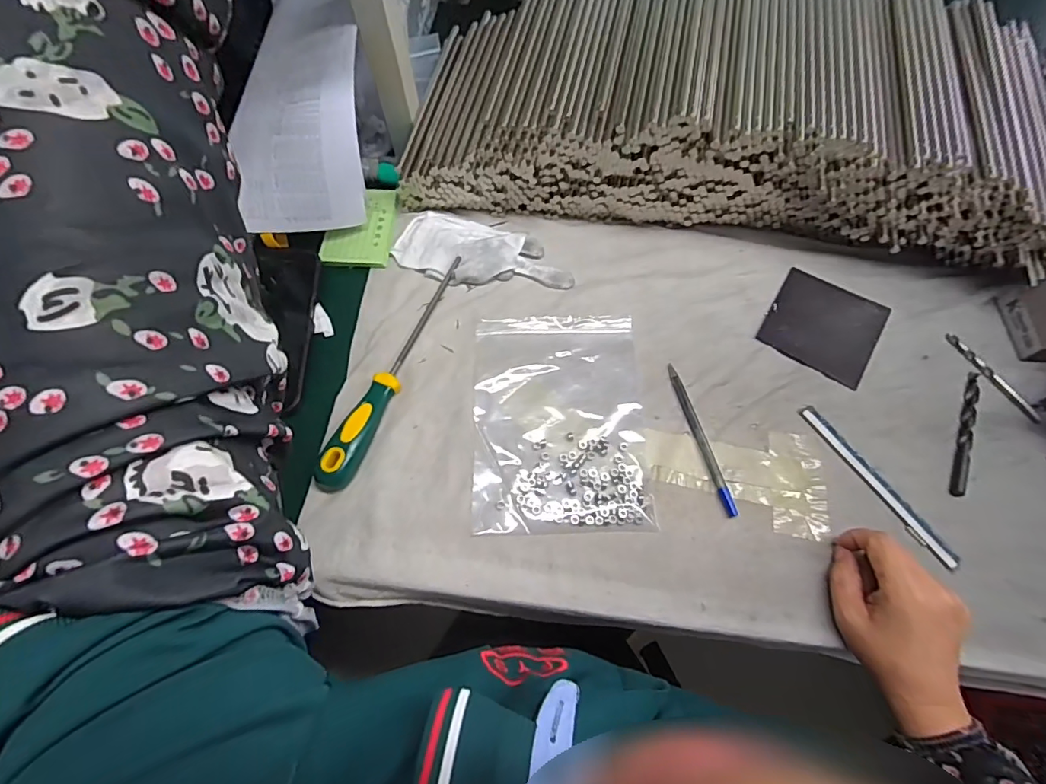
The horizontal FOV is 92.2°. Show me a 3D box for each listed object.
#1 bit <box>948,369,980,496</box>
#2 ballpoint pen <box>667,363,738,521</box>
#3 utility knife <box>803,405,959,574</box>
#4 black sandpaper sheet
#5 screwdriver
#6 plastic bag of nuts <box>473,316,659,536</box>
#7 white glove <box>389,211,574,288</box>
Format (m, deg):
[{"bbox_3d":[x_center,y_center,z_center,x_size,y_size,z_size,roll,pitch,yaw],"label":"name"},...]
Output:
[{"bbox_3d":[0.386,0.034,0.438,0.012,0.007,0.125,25,68,12],"label":"bit"},{"bbox_3d":[0.153,0.038,0.435,0.009,0.011,0.141,-12,65,-5],"label":"ballpoint pen"},{"bbox_3d":[0.295,0.075,0.422,0.014,0.004,0.157,-33,69,-5],"label":"utility knife"},{"bbox_3d":[0.291,-0.065,0.487,0.099,0.007,0.099,31,72,12],"label":"black sandpaper sheet"},{"bbox_3d":[-0.118,-0.029,0.453,0.032,0.032,0.243,18,66,9],"label":"screwdriver"},{"bbox_3d":[0.032,0.021,0.444,0.147,0.014,0.198,-2,65,0],"label":"plastic bag of nuts"},{"bbox_3d":[-0.040,-0.138,0.510,0.179,0.012,0.073,15,66,8],"label":"white glove"}]

